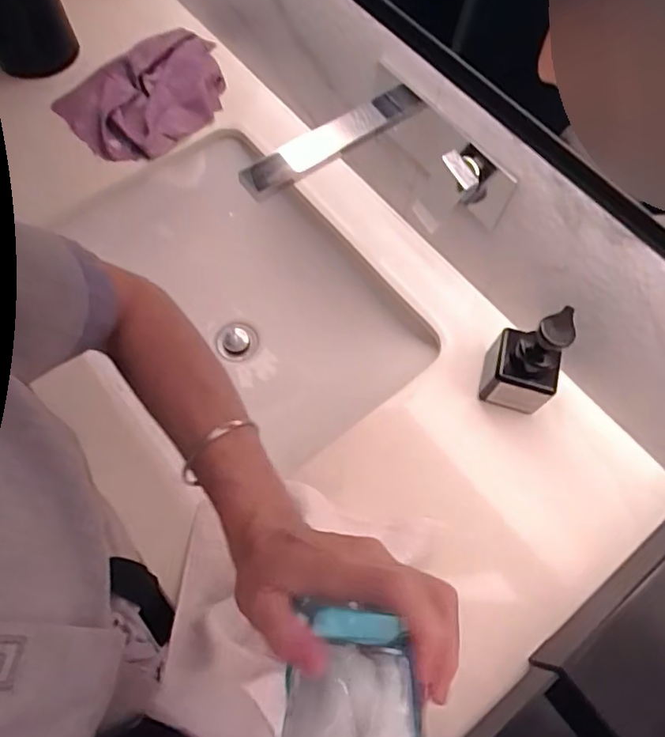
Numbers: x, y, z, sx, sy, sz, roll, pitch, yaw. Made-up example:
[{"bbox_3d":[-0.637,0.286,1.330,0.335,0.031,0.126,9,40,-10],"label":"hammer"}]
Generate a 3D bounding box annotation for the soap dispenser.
[{"bbox_3d":[0.216,-0.007,0.595,0.072,0.142,0.069,9,66,0],"label":"soap dispenser"}]

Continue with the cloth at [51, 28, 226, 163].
[{"bbox_3d":[-0.265,-0.411,0.802,0.175,0.040,0.253,40,70,13],"label":"cloth"}]

